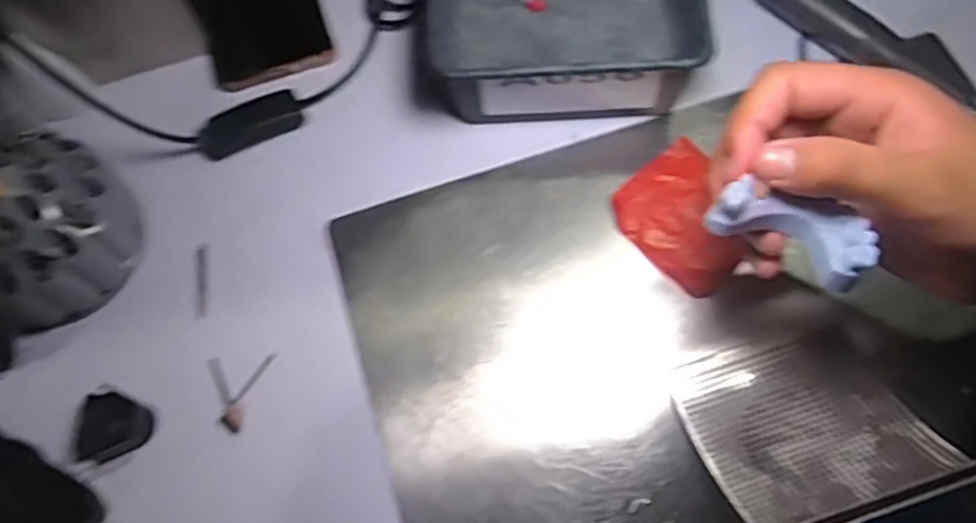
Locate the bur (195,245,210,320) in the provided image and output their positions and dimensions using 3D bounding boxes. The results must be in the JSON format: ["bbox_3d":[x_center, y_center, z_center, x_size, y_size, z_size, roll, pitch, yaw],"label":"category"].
[{"bbox_3d":[-0.166,0.010,0.420,0.008,0.004,0.046,-9,68,-1],"label":"bur"}]

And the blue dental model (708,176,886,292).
[{"bbox_3d":[0.120,-0.014,0.287,0.061,0.017,0.029,23,72,11],"label":"blue dental model"}]

